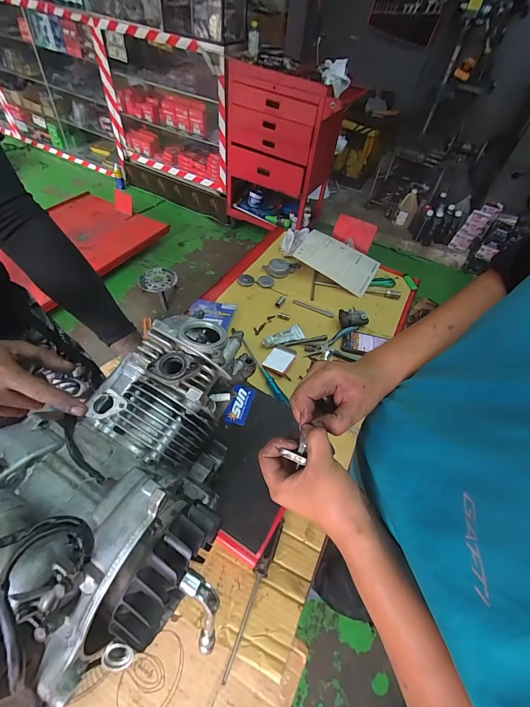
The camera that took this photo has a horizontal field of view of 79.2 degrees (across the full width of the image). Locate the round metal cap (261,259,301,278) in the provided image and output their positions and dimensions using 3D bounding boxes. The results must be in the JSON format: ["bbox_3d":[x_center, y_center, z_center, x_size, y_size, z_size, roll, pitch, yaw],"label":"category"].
[{"bbox_3d":[0.059,-0.291,1.095,0.129,0.034,0.060,-4,51,-7],"label":"round metal cap"}]

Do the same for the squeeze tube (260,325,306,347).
[{"bbox_3d":[0.054,-0.045,0.902,0.130,0.029,0.039,-25,56,-23],"label":"squeeze tube"}]

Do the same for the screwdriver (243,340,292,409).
[{"bbox_3d":[-0.001,0.047,0.823,0.017,0.022,0.231,-21,55,-20],"label":"screwdriver"}]

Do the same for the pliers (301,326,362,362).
[{"bbox_3d":[0.190,-0.029,0.904,0.159,0.028,0.108,0,50,-4],"label":"pliers"}]

